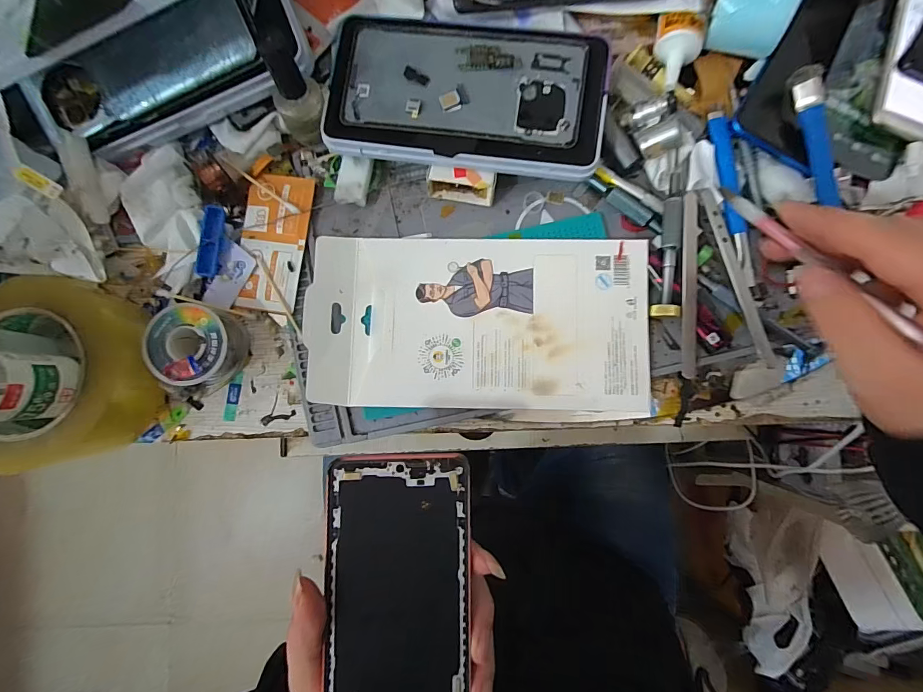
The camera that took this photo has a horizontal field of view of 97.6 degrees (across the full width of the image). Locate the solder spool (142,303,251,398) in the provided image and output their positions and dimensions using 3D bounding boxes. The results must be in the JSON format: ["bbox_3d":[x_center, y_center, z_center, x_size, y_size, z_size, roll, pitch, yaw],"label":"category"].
[{"bbox_3d":[-0.184,0.004,0.281,0.052,0.033,0.061,1,84,0],"label":"solder spool"}]

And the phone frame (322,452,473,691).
[{"bbox_3d":[-0.032,0.142,0.212,0.072,0.011,0.164,-1,86,0],"label":"phone frame"}]

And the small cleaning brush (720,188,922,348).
[{"bbox_3d":[0.184,-0.050,0.216,0.009,0.009,0.125,-20,50,-2],"label":"small cleaning brush"}]

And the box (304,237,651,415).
[{"bbox_3d":[0.012,-0.016,0.286,0.230,0.019,0.119,2,84,0],"label":"box"}]

